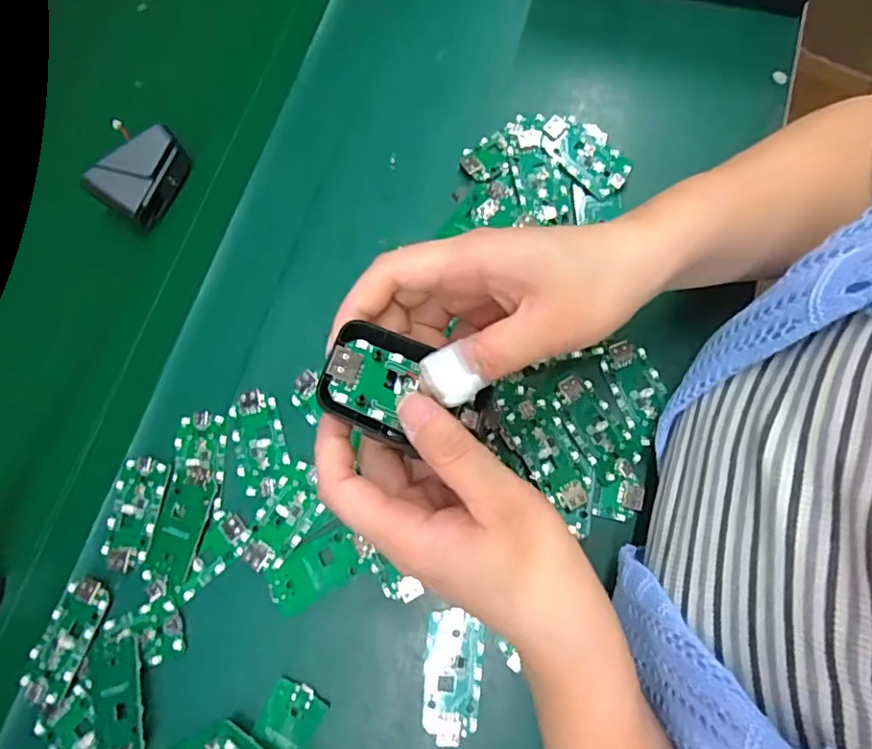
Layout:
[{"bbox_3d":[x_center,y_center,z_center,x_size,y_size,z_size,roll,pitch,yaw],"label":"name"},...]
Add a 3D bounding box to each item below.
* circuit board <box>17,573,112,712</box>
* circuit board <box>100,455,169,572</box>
[{"bbox_3d":[-0.208,0.148,0.308,0.031,0.006,0.065,20,76,7],"label":"circuit board"},{"bbox_3d":[-0.180,0.082,0.328,0.031,0.005,0.064,7,75,4],"label":"circuit board"}]

